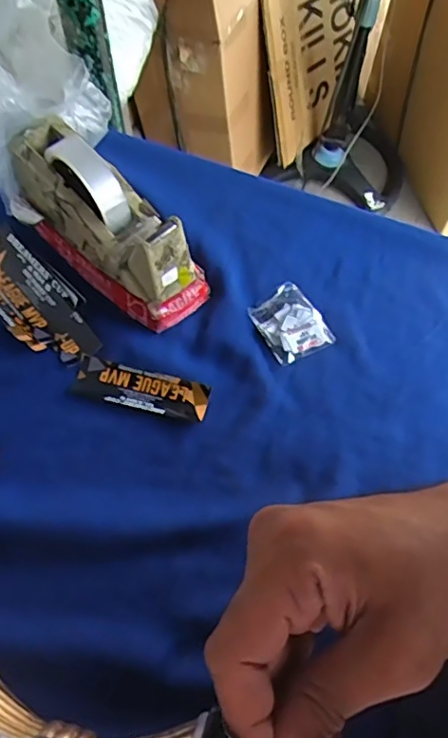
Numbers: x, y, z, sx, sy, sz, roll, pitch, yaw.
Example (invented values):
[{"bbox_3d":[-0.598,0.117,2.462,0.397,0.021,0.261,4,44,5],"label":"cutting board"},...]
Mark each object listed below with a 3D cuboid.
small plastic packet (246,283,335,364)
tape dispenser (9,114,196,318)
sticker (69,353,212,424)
[{"bbox_3d":[0.064,-0.045,0.547,0.058,0.005,0.074,-26,65,-14],"label":"small plastic packet"},{"bbox_3d":[-0.117,-0.142,0.535,0.207,0.116,0.076,40,68,19],"label":"tape dispenser"},{"bbox_3d":[-0.077,0.019,0.519,0.124,0.006,0.039,14,68,8],"label":"sticker"}]

